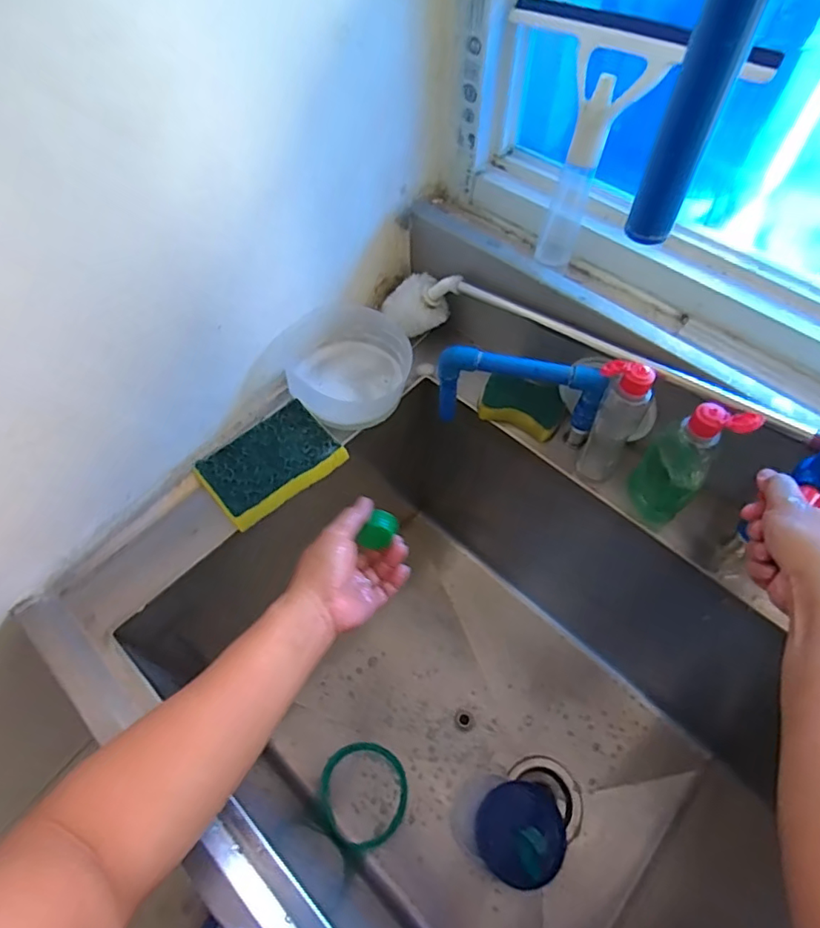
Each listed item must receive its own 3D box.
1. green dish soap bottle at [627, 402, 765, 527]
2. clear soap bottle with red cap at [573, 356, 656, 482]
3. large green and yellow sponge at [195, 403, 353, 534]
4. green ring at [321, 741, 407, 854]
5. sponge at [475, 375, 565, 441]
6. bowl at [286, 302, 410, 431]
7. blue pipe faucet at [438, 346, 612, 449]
[{"bbox_3d":[0.268,0.000,0.537,0.041,0.163,0.063,-40,66,-21],"label":"green dish soap bottle"},{"bbox_3d":[0.212,-0.042,0.565,0.056,0.156,0.051,0,58,0],"label":"clear soap bottle with red cap"},{"bbox_3d":[-0.157,-0.002,0.604,0.143,0.027,0.096,-37,65,-20],"label":"large green and yellow sponge"},{"bbox_3d":[-0.068,0.473,0.763,0.125,0.021,0.131,3,59,-4],"label":"green ring"},{"bbox_3d":[0.136,-0.074,0.647,0.098,0.034,0.058,25,62,15],"label":"sponge"},{"bbox_3d":[-0.080,-0.126,0.670,0.149,0.053,0.155,0,58,0],"label":"bowl"},{"bbox_3d":[0.119,-0.074,0.597,0.173,0.114,0.029,16,60,10],"label":"blue pipe faucet"}]

